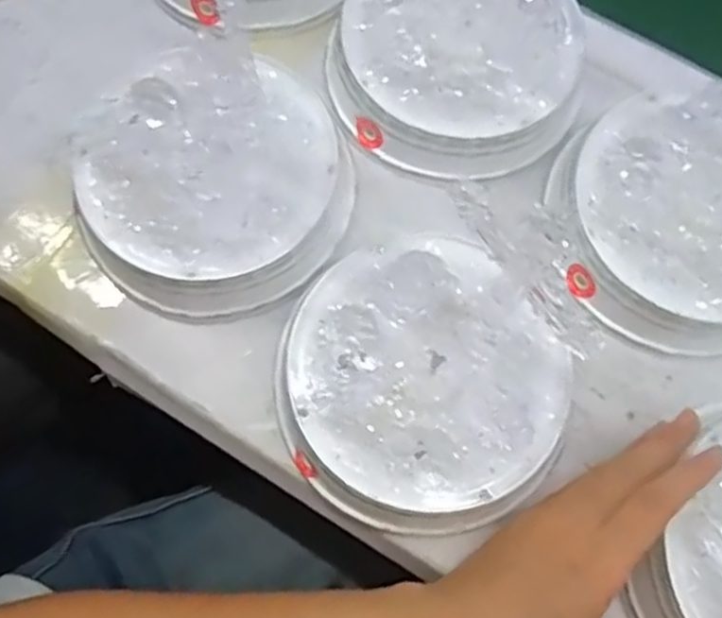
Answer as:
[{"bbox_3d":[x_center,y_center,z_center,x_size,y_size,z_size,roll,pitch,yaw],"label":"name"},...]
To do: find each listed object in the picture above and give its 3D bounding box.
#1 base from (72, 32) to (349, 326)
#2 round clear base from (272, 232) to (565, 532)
[{"bbox_3d":[-0.080,-0.070,0.394,0.137,0.038,0.141,0,73,-1],"label":"base"},{"bbox_3d":[0.031,0.036,0.357,0.137,0.042,0.136,0,73,-1],"label":"round clear base"}]

